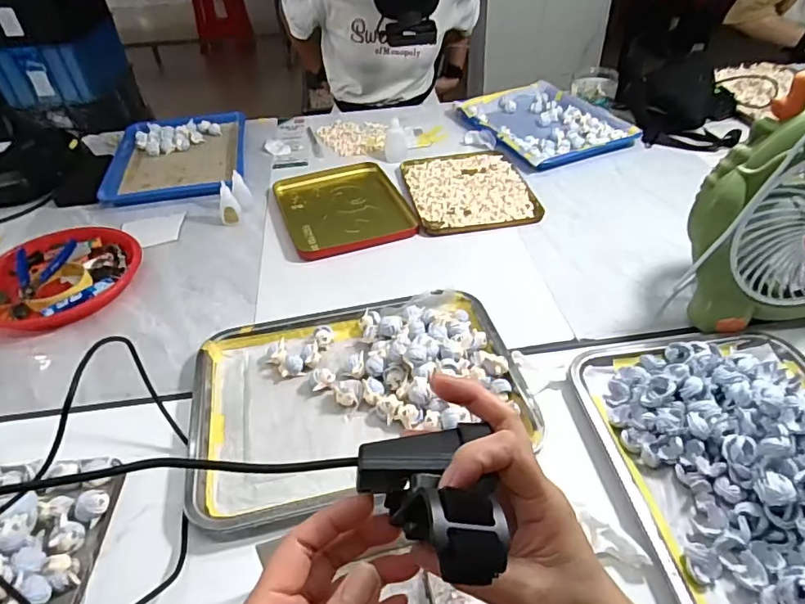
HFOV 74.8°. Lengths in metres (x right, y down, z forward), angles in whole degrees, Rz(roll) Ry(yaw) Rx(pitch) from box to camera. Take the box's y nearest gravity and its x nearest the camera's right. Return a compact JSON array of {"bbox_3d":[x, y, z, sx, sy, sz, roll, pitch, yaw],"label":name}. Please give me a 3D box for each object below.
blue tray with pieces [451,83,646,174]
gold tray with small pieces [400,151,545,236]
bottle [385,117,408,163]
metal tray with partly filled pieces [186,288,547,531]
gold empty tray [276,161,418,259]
[{"bbox_3d":[0.285,-0.376,1.081,0.244,0.025,0.341,-15,42,-12],"label":"blue tray with pieces"},{"bbox_3d":[0.113,-0.198,0.918,0.199,0.012,0.262,-8,41,-5],"label":"gold tray with small pieces"},{"bbox_3d":[-0.014,-0.310,1.008,0.045,0.066,0.051,-5,41,-1],"label":"bottle"},{"bbox_3d":[-0.051,0.086,0.569,0.338,0.036,0.252,-11,42,-8],"label":"metal tray with partly filled pieces"},{"bbox_3d":[-0.106,-0.168,0.904,0.195,0.013,0.270,-16,42,-13],"label":"gold empty tray"}]

